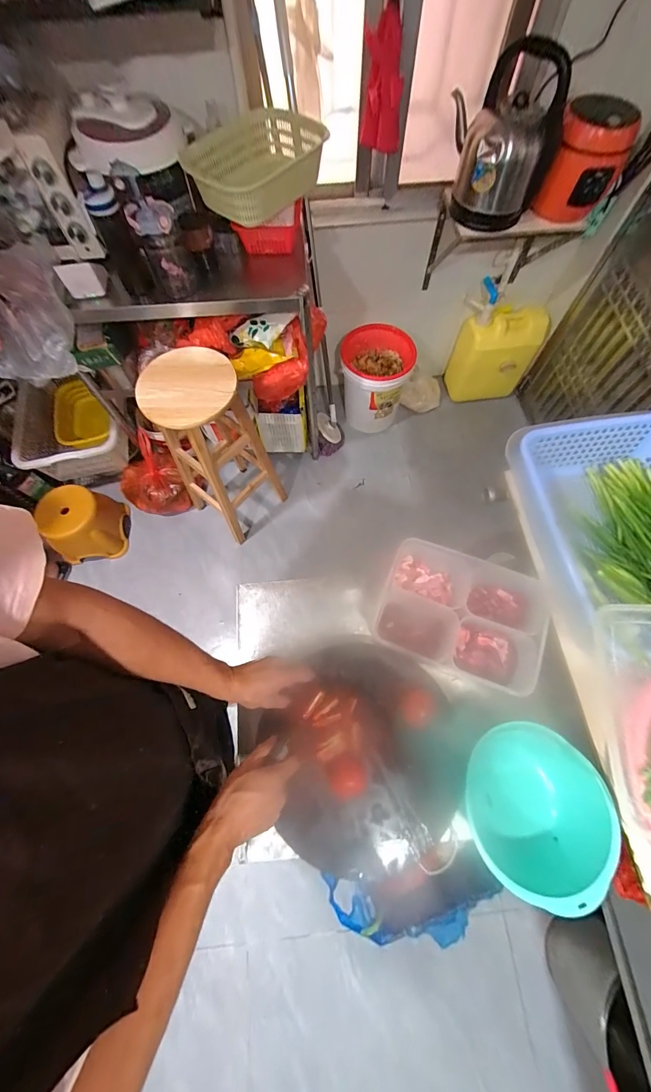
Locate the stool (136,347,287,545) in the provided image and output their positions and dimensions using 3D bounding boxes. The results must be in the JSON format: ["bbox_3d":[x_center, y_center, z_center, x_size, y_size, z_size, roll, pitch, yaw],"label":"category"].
[{"bbox_3d":[-0.382,-0.321,1.311,0.320,0.652,0.319,-40,73,-13],"label":"stool"}]

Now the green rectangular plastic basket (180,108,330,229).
[{"bbox_3d":[-0.178,-0.973,0.932,0.354,0.104,0.304,-3,69,0],"label":"green rectangular plastic basket"}]

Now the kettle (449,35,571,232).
[{"bbox_3d":[0.495,-1.131,1.016,0.225,0.322,0.243,-6,69,-1],"label":"kettle"}]

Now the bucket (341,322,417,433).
[{"bbox_3d":[0.231,-0.764,1.645,0.300,0.325,0.315,0,69,1],"label":"bucket"}]

